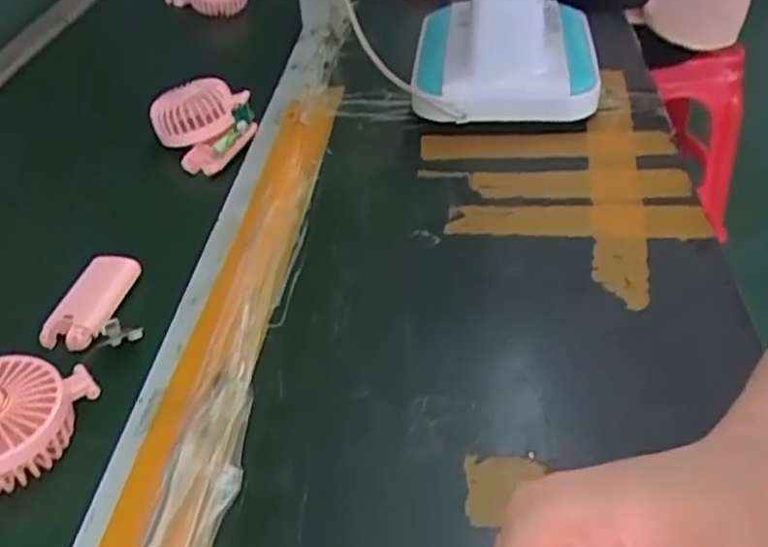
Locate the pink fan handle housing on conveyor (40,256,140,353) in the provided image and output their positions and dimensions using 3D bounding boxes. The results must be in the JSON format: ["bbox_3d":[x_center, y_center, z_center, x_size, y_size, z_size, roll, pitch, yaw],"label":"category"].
[{"bbox_3d":[-0.234,0.022,0.573,0.042,0.027,0.089,6,42,10],"label":"pink fan handle housing on conveyor"}]

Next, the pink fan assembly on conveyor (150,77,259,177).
[{"bbox_3d":[-0.186,-0.156,0.738,0.099,0.070,0.088,-14,42,-13],"label":"pink fan assembly on conveyor"}]

